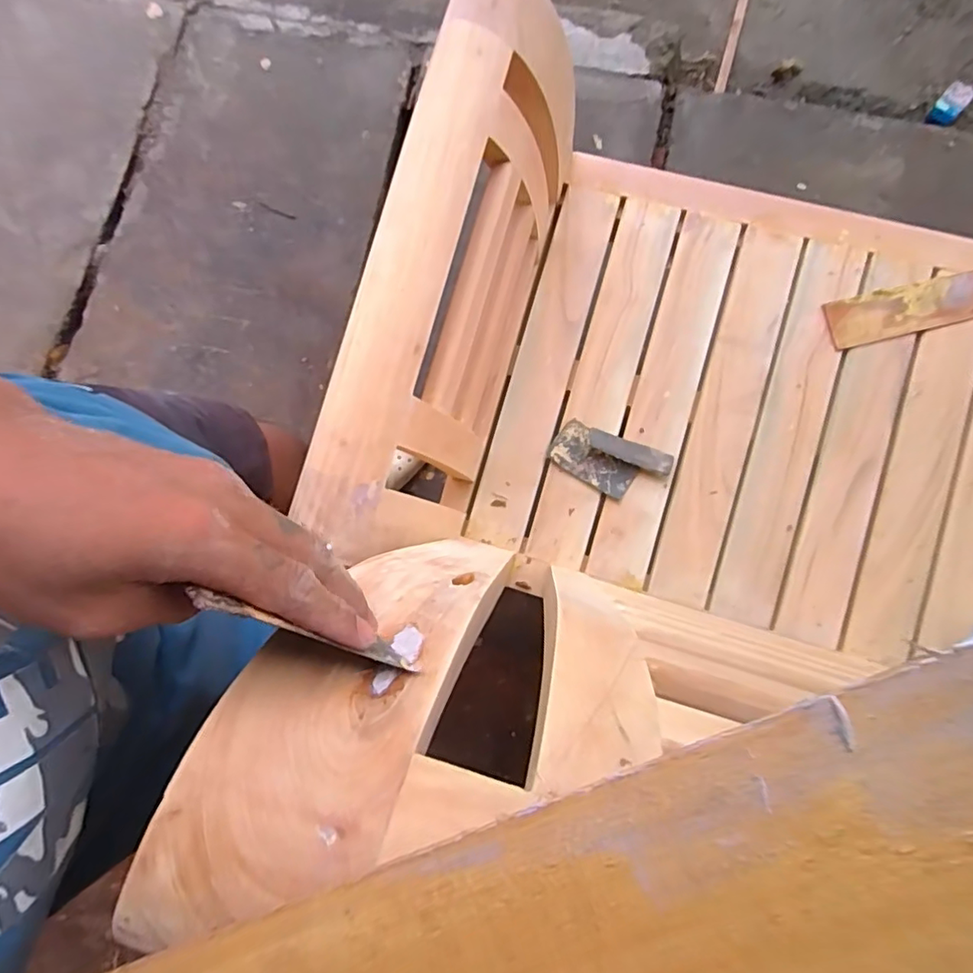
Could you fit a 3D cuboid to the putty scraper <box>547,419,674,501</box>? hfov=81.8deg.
[{"bbox_3d":[0.159,-0.033,0.734,0.149,0.019,0.077,24,81,5],"label":"putty scraper"}]

